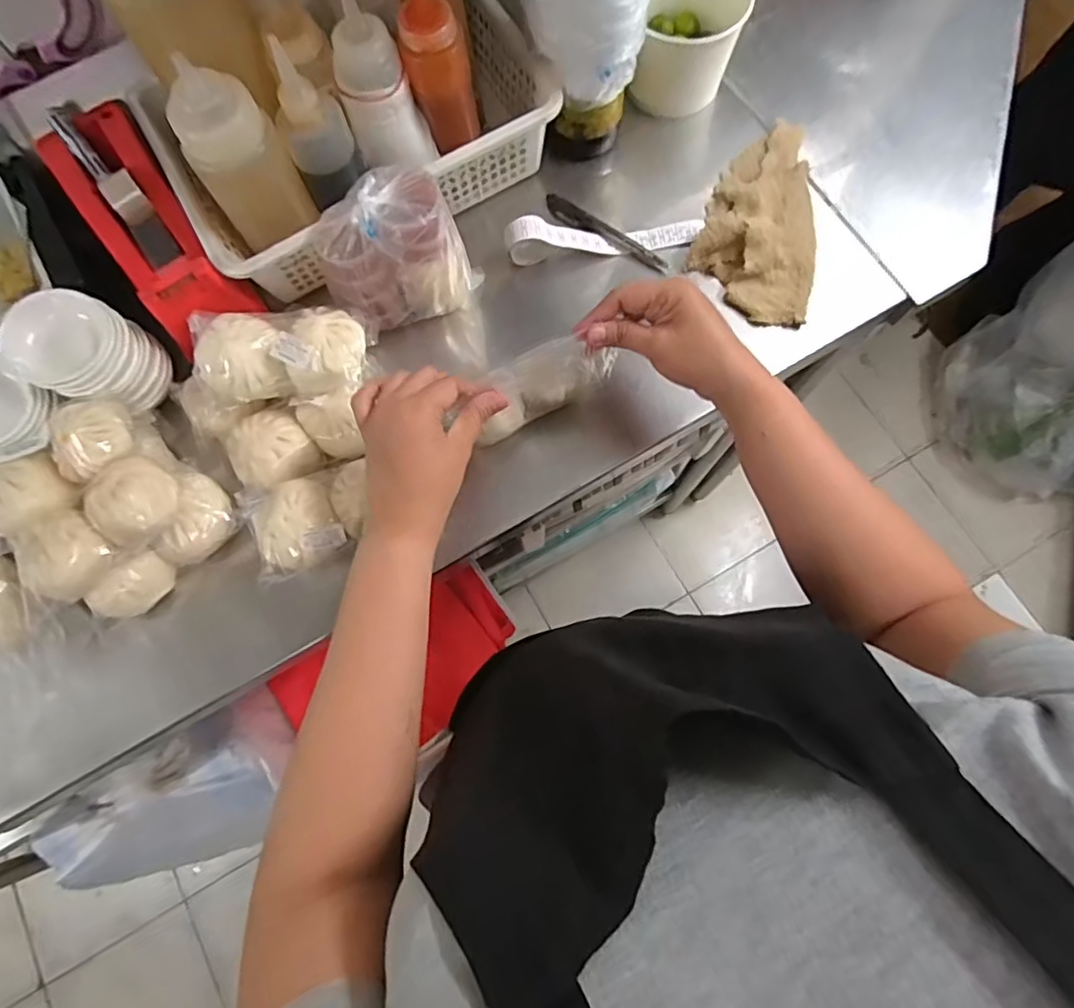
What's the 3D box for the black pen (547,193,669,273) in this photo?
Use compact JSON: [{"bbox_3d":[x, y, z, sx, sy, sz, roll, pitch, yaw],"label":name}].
[{"bbox_3d":[0.061,-0.244,0.531,0.128,0.013,0.016,34,79,10],"label":"black pen"}]

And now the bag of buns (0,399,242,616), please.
[{"bbox_3d":[-0.323,0.004,0.437,0.134,0.072,0.132,-43,78,-8],"label":"bag of buns"}]

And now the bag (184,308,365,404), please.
[{"bbox_3d":[-0.199,-0.117,0.450,0.130,0.044,0.072,-9,76,0],"label":"bag"}]

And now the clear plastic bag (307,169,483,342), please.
[{"bbox_3d":[-0.112,-0.192,0.461,0.113,0.115,0.066,-22,76,-4],"label":"clear plastic bag"}]

